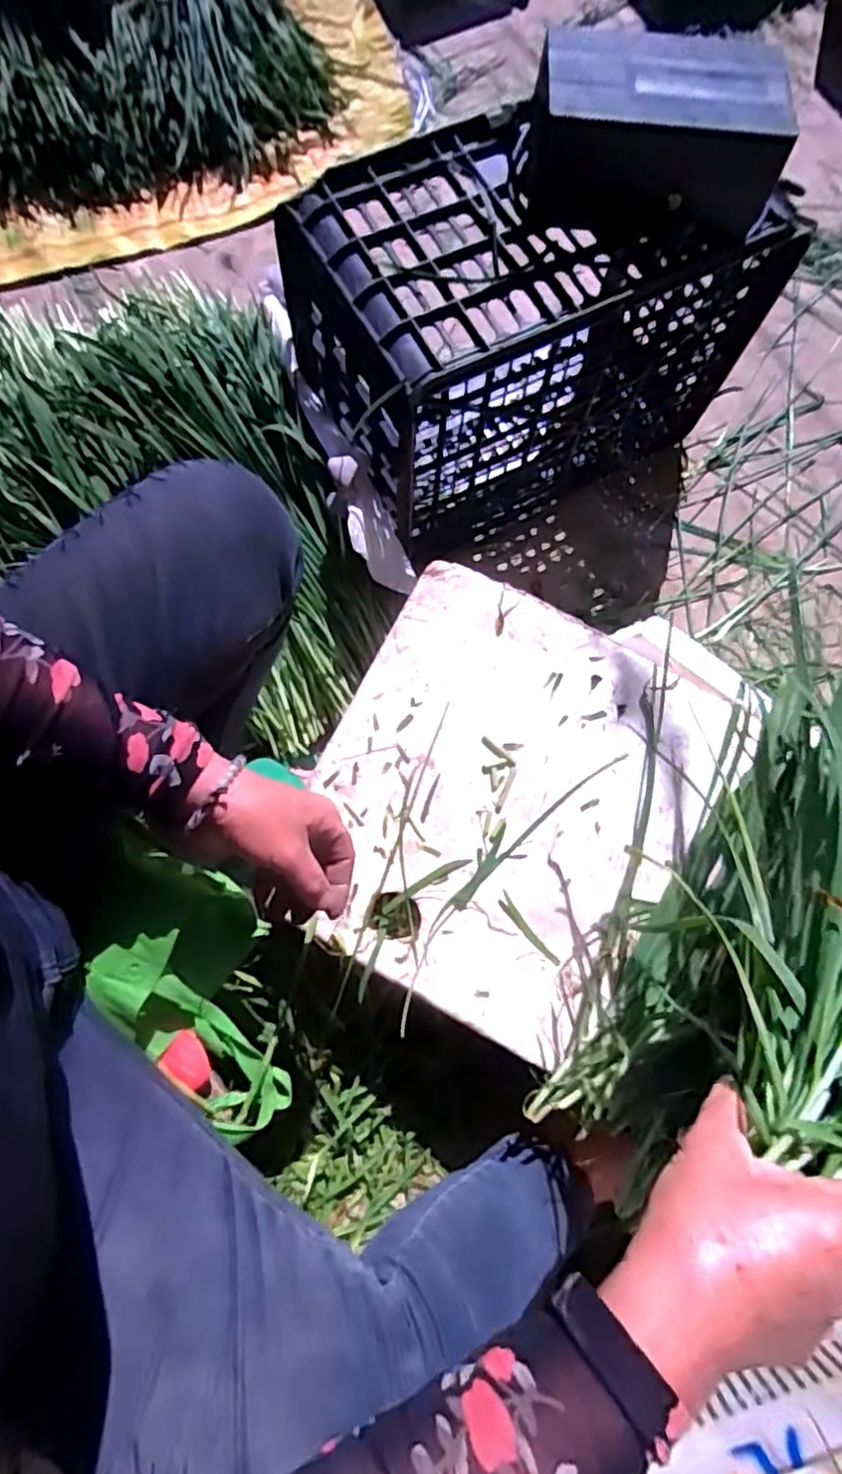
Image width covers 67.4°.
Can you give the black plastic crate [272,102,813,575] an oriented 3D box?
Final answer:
[{"bbox_3d":[0.109,-0.468,0.754,0.468,0.330,0.274,-30,80,-8],"label":"black plastic crate"}]

